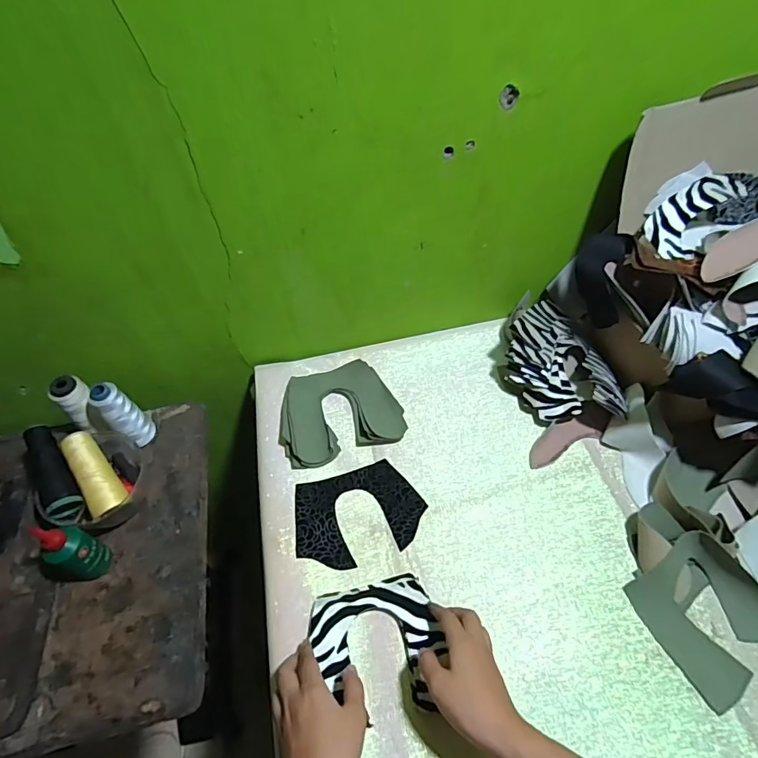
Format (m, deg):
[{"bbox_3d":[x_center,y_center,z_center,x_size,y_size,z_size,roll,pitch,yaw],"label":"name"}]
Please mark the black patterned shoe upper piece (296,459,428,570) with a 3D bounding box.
[{"bbox_3d":[-0.027,0.167,0.581,0.156,0.008,0.112,-15,56,-11],"label":"black patterned shoe upper piece"}]

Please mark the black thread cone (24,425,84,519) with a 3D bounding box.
[{"bbox_3d":[-0.396,0.108,0.562,0.036,0.034,0.119,-28,73,-17],"label":"black thread cone"}]

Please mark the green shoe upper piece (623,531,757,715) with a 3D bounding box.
[{"bbox_3d":[0.339,0.239,0.479,0.118,0.042,0.121,-31,57,-17],"label":"green shoe upper piece"}]

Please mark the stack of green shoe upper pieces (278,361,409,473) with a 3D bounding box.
[{"bbox_3d":[-0.059,0.046,0.655,0.165,0.024,0.136,-18,55,-11],"label":"stack of green shoe upper pieces"}]

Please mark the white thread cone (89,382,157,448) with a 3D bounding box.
[{"bbox_3d":[-0.337,0.049,0.621,0.033,0.109,0.039,35,63,25],"label":"white thread cone"}]

